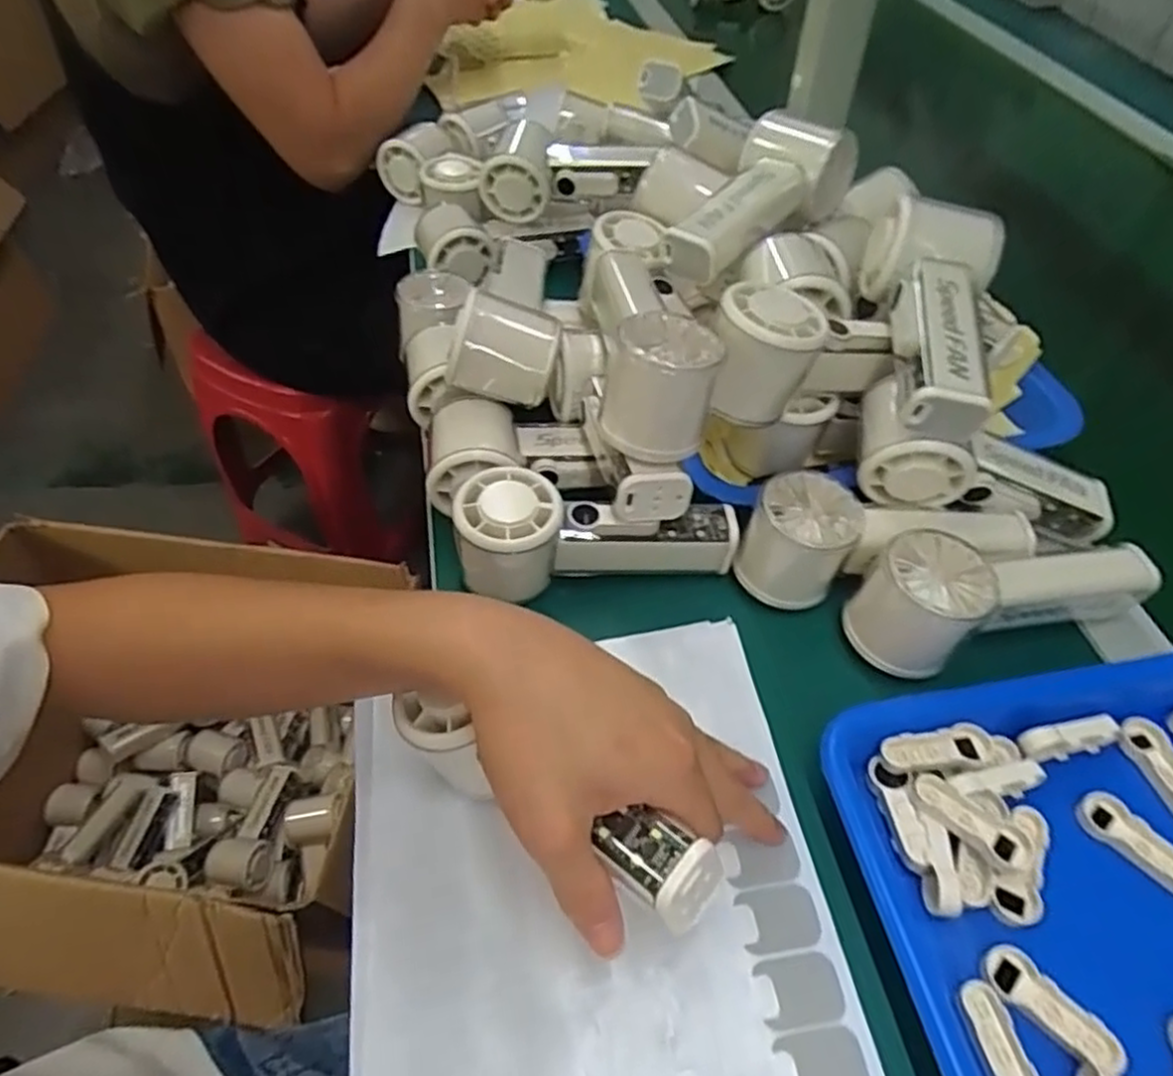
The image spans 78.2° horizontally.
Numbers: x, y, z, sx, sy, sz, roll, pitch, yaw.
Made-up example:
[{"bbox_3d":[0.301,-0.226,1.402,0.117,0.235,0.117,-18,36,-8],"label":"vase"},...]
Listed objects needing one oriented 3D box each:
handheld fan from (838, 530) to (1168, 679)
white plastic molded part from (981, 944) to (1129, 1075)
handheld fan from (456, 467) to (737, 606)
[{"bbox_3d":[0.218,0.024,0.380,0.156,0.057,0.055,-14,52,-8],"label":"handheld fan"},{"bbox_3d":[0.182,0.182,0.281,0.051,0.004,0.019,34,60,28],"label":"white plastic molded part"},{"bbox_3d":[0.004,-0.009,0.406,0.154,0.065,0.058,-8,50,-3],"label":"handheld fan"}]

